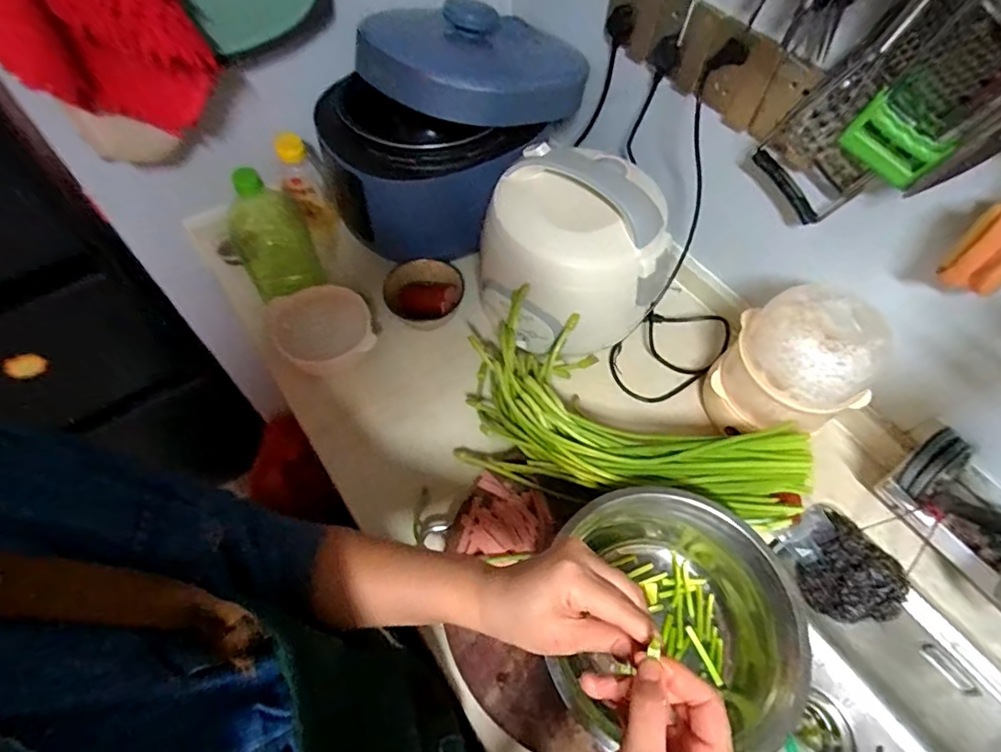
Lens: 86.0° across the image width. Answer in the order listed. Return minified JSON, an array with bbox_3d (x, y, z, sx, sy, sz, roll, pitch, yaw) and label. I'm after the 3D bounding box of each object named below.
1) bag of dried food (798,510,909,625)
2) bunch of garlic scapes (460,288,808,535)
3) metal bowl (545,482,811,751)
[{"bbox_3d":[0.412,0.230,0.629,0.097,0.062,0.108,-38,67,-23],"label":"bag of dried food"},{"bbox_3d":[0.152,0.053,0.652,0.379,0.133,0.203,8,58,2],"label":"bunch of garlic scapes"},{"bbox_3d":[0.164,0.241,0.521,0.250,0.119,0.234,1,58,-2],"label":"metal bowl"}]

